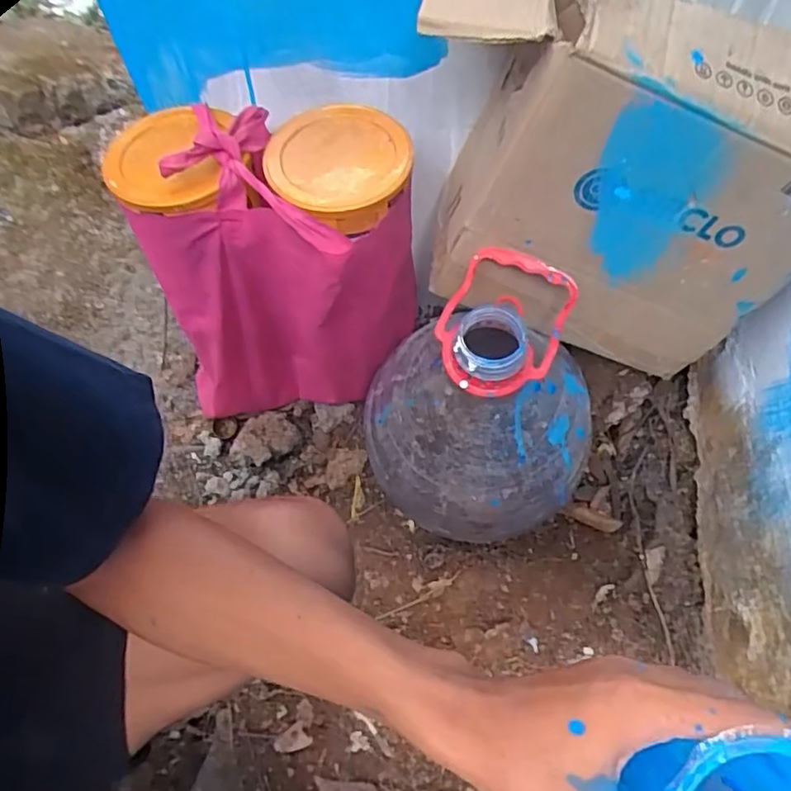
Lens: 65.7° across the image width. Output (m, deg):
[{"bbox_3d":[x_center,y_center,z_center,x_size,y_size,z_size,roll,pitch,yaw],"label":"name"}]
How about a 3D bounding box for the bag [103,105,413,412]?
[{"bbox_3d":[-0.116,-0.128,0.652,0.266,0.311,0.171,-3,63,-4],"label":"bag"}]

